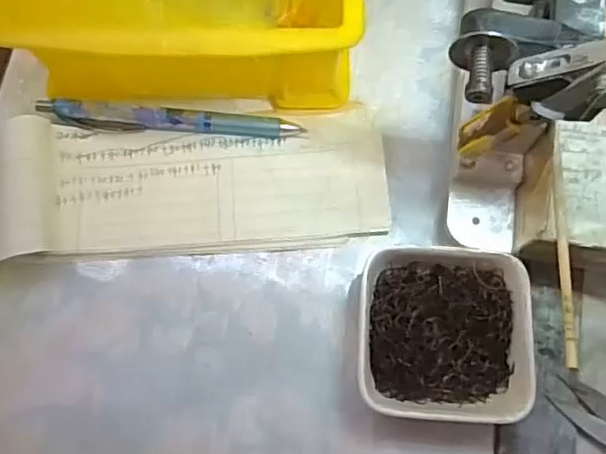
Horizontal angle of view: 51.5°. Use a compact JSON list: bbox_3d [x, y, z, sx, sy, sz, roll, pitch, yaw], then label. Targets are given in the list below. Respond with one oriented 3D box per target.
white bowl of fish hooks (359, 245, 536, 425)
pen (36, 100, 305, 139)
[{"bbox_3d":[0.067,0.052,0.304,0.079,0.028,0.079,2,73,1],"label":"white bowl of fish hooks"},{"bbox_3d":[-0.075,-0.059,0.346,0.143,0.011,0.012,4,73,2],"label":"pen"}]

